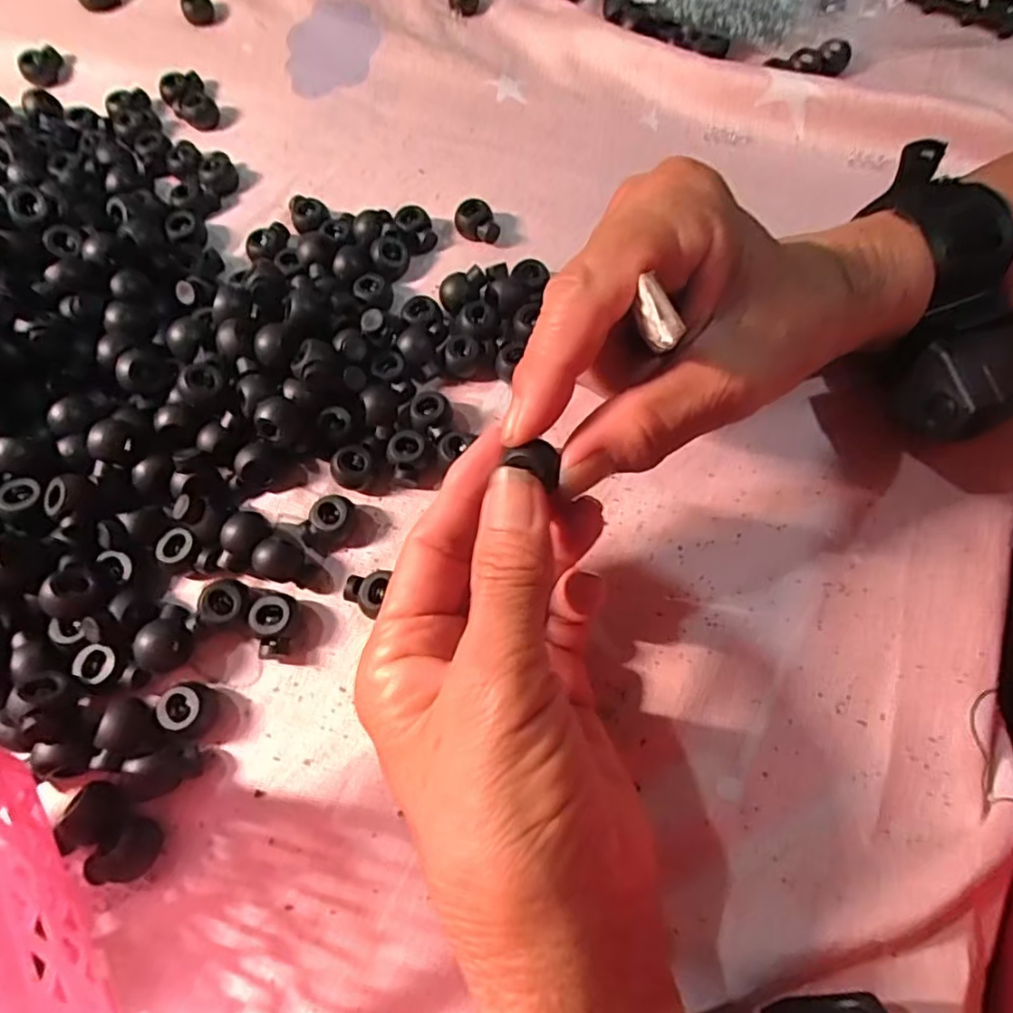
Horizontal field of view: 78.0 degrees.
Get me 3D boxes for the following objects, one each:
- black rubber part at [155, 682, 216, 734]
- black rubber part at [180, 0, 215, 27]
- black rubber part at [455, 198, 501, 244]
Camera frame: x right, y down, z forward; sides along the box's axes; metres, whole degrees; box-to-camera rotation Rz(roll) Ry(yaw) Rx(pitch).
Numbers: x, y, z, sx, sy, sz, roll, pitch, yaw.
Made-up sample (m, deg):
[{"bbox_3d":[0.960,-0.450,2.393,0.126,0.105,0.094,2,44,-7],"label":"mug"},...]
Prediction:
[{"bbox_3d":[-0.108,0.068,0.210,0.014,0.012,0.016,2,66,0],"label":"black rubber part"},{"bbox_3d":[-0.182,-0.294,0.369,0.017,0.011,0.019,-20,68,-9],"label":"black rubber part"},{"bbox_3d":[-0.014,-0.132,0.291,0.015,0.013,0.021,-30,70,-13],"label":"black rubber part"}]

